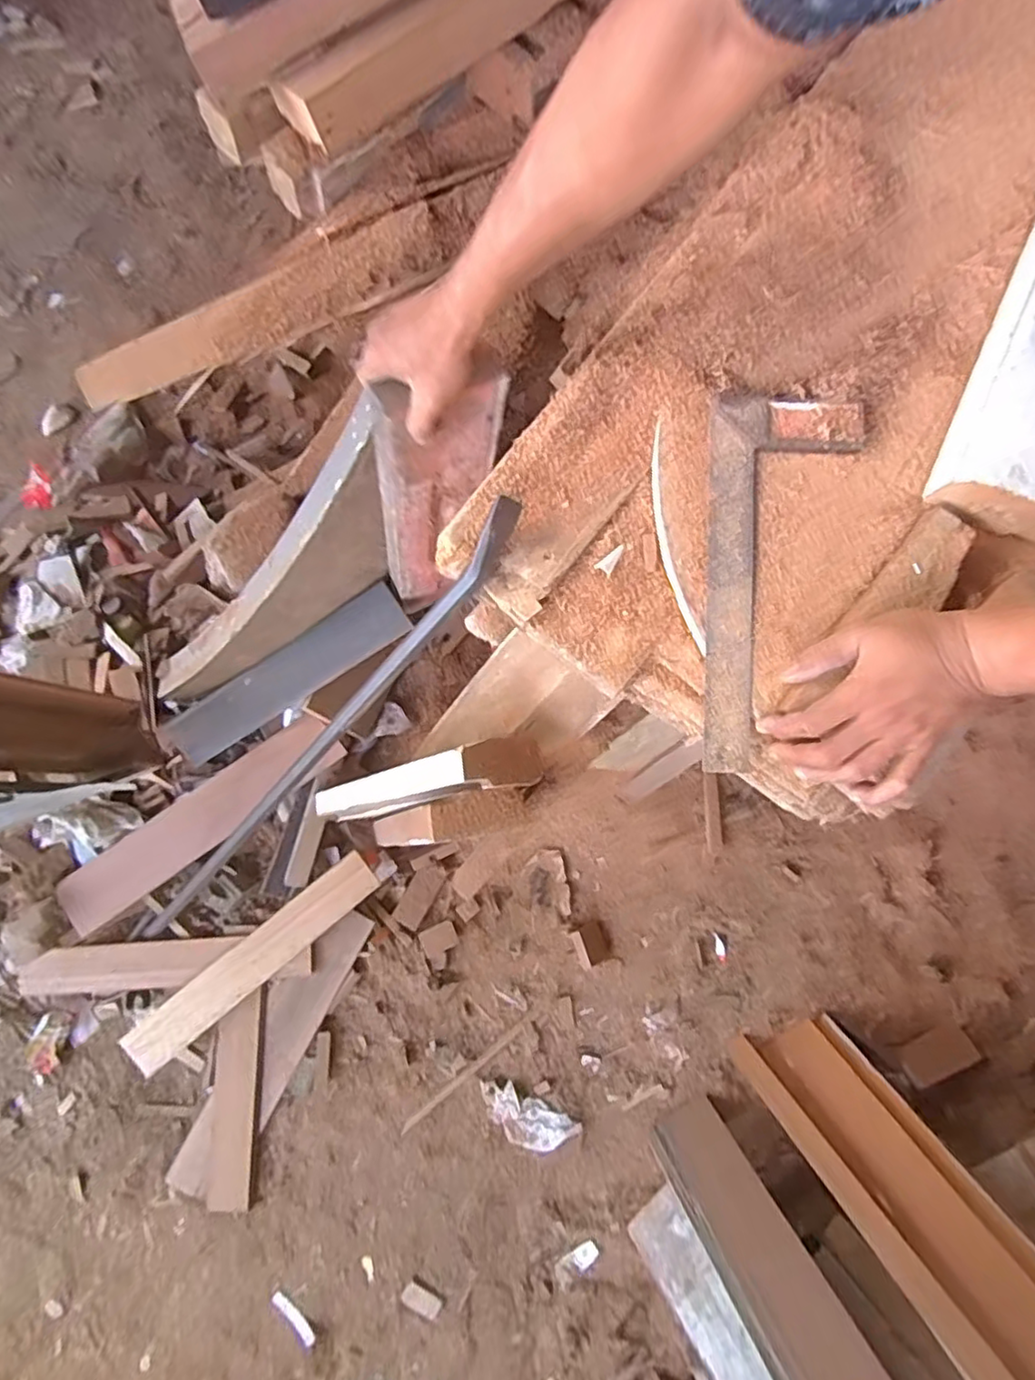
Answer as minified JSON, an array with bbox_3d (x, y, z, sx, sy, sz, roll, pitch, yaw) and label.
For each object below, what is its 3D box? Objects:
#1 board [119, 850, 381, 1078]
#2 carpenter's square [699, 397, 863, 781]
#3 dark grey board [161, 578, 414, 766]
[{"bbox_3d":[-0.408,0.418,0.996,0.432,0.024,0.072,-38,87,-7],"label":"board"},{"bbox_3d":[0.212,-0.087,0.514,0.115,0.006,0.301,3,87,3],"label":"carpenter's square"},{"bbox_3d":[-0.357,-0.021,0.988,0.421,0.016,0.081,-31,97,7],"label":"dark grey board"}]

